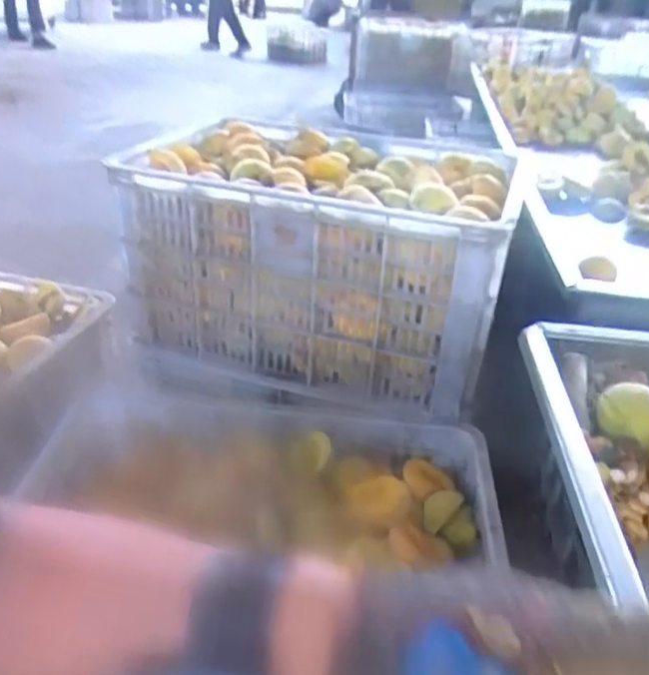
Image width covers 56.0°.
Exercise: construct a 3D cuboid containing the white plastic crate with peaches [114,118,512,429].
[{"bbox_3d":[0.008,-0.137,0.966,0.534,0.287,0.374,14,32,16],"label":"white plastic crate with peaches"}]

